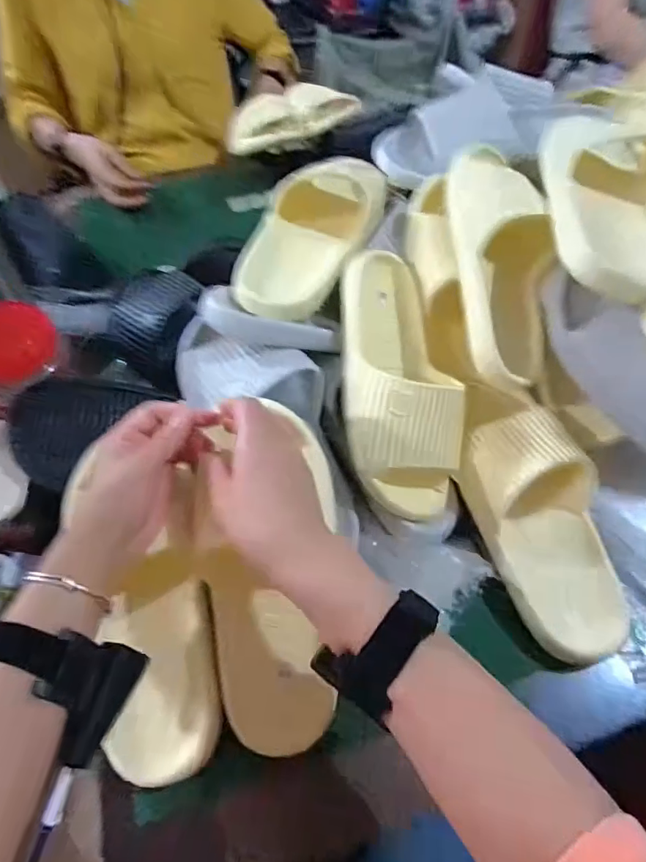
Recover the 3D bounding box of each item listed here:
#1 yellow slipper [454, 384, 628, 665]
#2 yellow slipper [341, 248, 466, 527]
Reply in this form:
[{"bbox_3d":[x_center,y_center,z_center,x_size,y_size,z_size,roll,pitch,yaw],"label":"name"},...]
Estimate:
[{"bbox_3d":[0.193,0.079,0.442,0.097,0.064,0.221,-14,77,-9],"label":"yellow slipper"},{"bbox_3d":[0.068,-0.047,0.462,0.102,0.064,0.250,-8,81,-5],"label":"yellow slipper"}]

